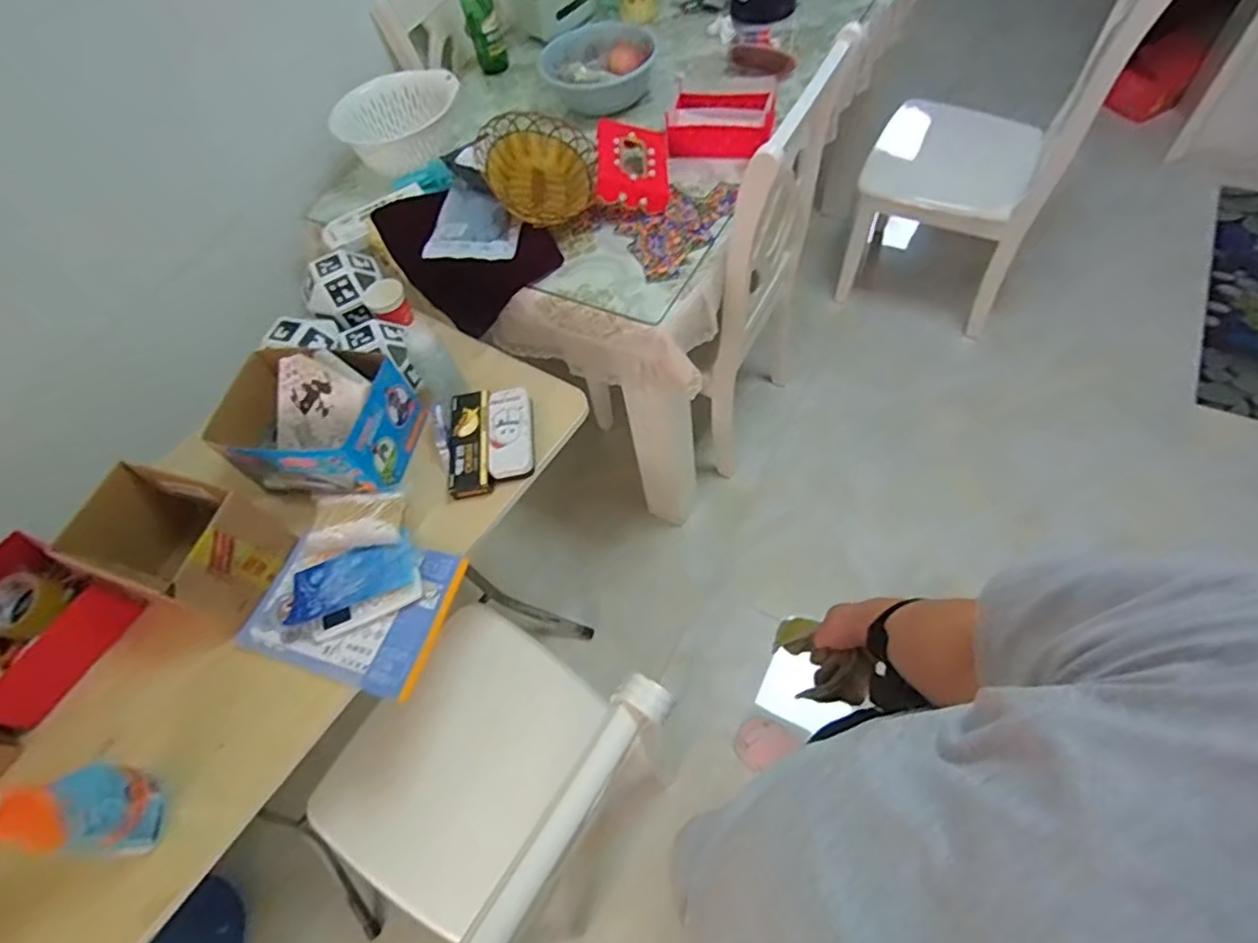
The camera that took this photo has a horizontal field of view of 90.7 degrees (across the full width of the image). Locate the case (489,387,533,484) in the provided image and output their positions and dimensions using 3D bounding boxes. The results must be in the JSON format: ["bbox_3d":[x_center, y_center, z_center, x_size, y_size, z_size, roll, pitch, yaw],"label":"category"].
[{"bbox_3d":[-0.190,-0.069,0.988,0.067,0.019,0.166,-11,58,3],"label":"case"}]

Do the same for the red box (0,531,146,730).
[{"bbox_3d":[-0.884,0.230,0.900,0.193,0.097,0.213,14,63,17],"label":"red box"}]

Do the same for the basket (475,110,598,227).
[{"bbox_3d":[-0.179,-0.610,1.241,0.224,0.081,0.330,-13,58,2],"label":"basket"}]

